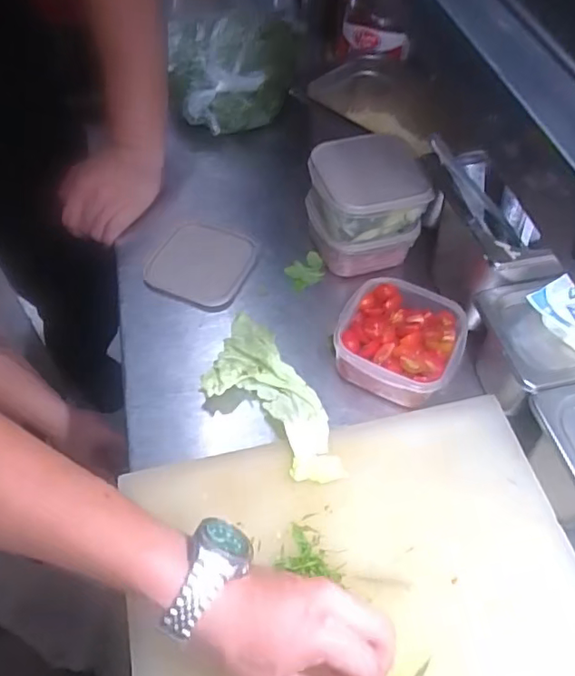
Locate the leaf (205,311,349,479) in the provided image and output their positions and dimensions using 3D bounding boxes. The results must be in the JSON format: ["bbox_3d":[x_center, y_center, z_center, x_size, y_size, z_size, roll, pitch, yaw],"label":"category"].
[{"bbox_3d":[-0.021,0.059,0.536,0.082,0.028,0.201,-26,60,-20],"label":"leaf"}]

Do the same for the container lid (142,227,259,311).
[{"bbox_3d":[-0.101,-0.089,0.662,0.121,0.011,0.117,22,56,12],"label":"container lid"}]

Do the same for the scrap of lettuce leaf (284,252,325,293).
[{"bbox_3d":[0.023,-0.077,0.652,0.045,0.014,0.034,-24,59,-19],"label":"scrap of lettuce leaf"}]

